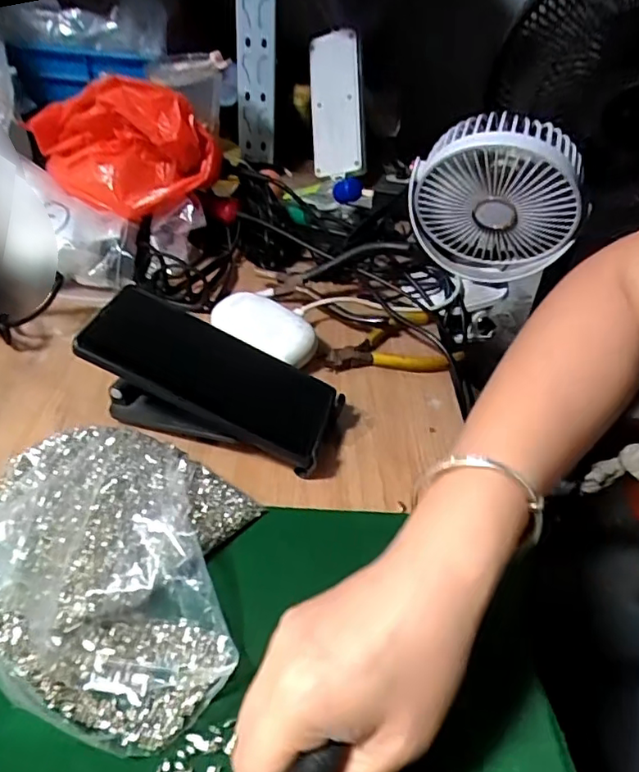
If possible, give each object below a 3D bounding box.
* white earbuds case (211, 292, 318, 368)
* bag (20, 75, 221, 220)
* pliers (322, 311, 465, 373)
[{"bbox_3d":[-0.044,-0.045,0.476,0.092,0.035,0.037,28,45,27],"label":"white earbuds case"},{"bbox_3d":[-0.191,-0.231,0.561,0.174,0.109,0.096,27,44,26],"label":"bag"},{"bbox_3d":[0.059,-0.032,0.489,0.113,0.013,0.070,-16,43,-23],"label":"pliers"}]

